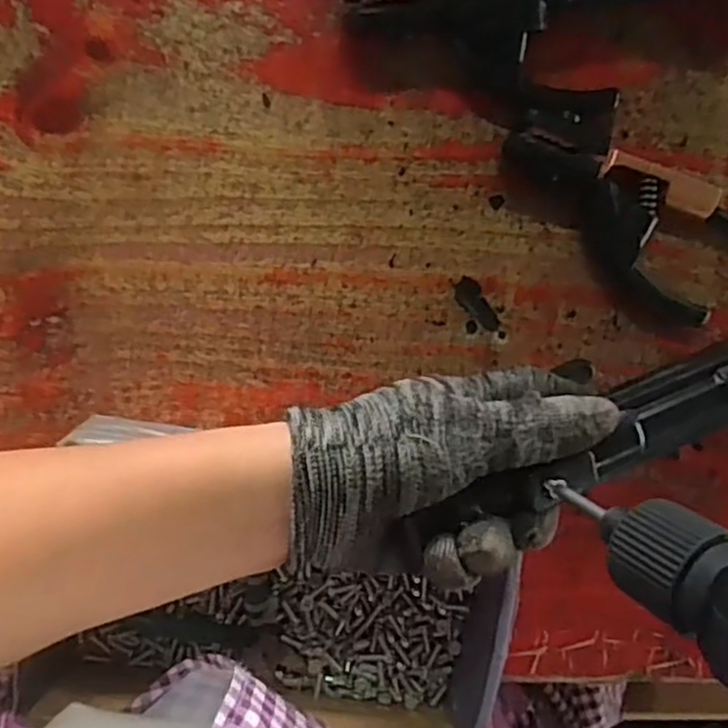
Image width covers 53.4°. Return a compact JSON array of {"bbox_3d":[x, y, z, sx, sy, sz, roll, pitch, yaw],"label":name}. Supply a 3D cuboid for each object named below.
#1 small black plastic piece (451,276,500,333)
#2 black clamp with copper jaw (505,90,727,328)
[{"bbox_3d":[0.055,-0.028,0.353,0.013,0.004,0.031,-31,97,-2],"label":"small black plastic piece"},{"bbox_3d":[0.127,-0.079,0.345,0.132,0.022,0.058,43,90,-7],"label":"black clamp with copper jaw"}]

